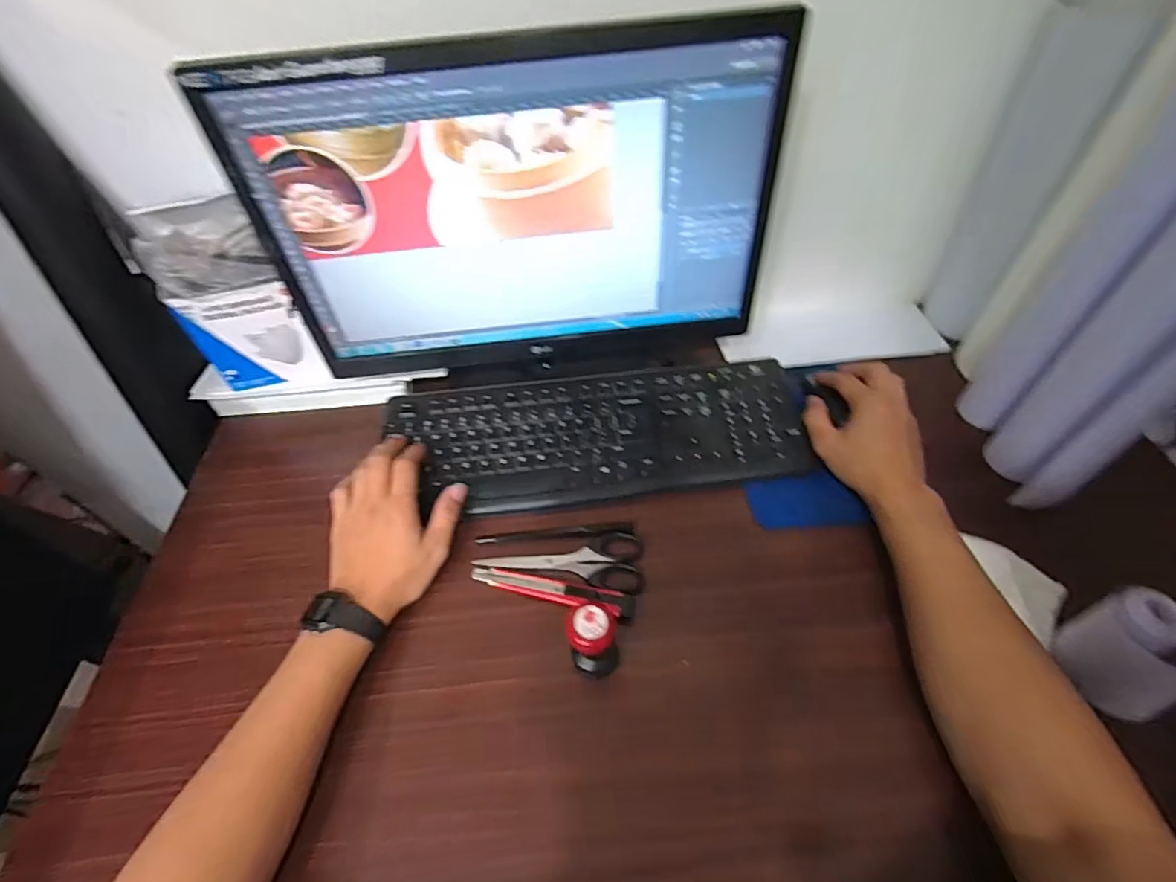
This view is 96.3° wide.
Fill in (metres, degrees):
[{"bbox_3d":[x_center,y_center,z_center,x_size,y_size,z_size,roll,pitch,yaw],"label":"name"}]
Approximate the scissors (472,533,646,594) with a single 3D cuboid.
[{"bbox_3d":[-0.025,0.113,0.478,0.151,0.009,0.056,-3,58,1],"label":"scissors"}]

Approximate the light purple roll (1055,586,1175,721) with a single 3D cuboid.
[{"bbox_3d":[0.387,0.150,0.374,0.053,0.088,0.073,-20,59,-9],"label":"light purple roll"}]

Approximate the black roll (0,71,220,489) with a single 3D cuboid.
[{"bbox_3d":[-0.490,-0.175,0.513,0.076,0.505,0.055,-4,37,1],"label":"black roll"}]

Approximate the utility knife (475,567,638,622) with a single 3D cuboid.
[{"bbox_3d":[-0.032,0.129,0.464,0.148,0.019,0.023,13,60,11],"label":"utility knife"}]

